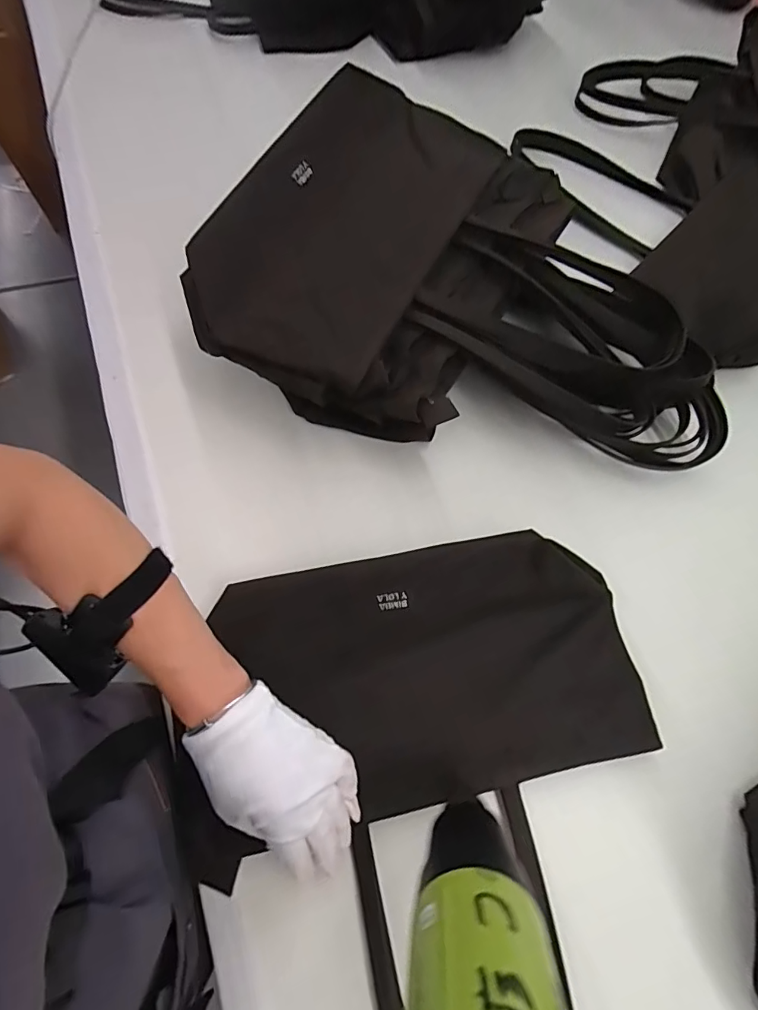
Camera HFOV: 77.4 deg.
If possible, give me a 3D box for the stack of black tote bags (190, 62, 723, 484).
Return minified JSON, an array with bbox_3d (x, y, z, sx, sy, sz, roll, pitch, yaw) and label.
[{"bbox_3d":[0.112,-0.277,0.554,0.577,0.129,0.452,11,67,2],"label":"stack of black tote bags"}]

